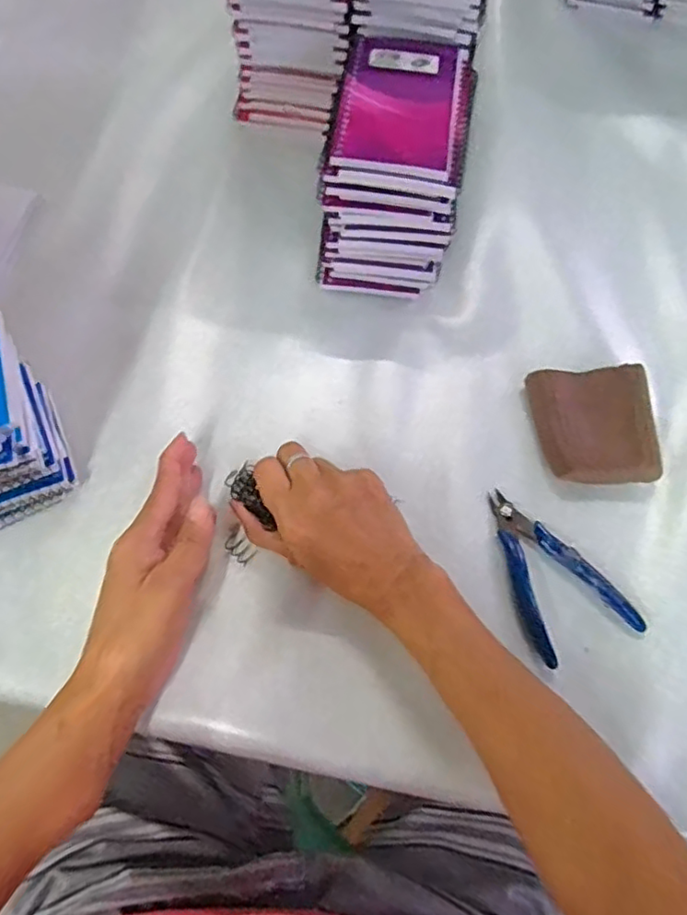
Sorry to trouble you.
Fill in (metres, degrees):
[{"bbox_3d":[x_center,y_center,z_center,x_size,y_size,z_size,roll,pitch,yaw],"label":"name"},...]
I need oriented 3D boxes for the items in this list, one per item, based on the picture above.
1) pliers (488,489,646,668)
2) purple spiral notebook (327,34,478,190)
[{"bbox_3d":[0.135,0.071,0.405,0.066,0.012,0.113,-20,68,-12],"label":"pliers"},{"bbox_3d":[0.046,-0.255,0.444,0.095,0.016,0.142,12,65,3],"label":"purple spiral notebook"}]

